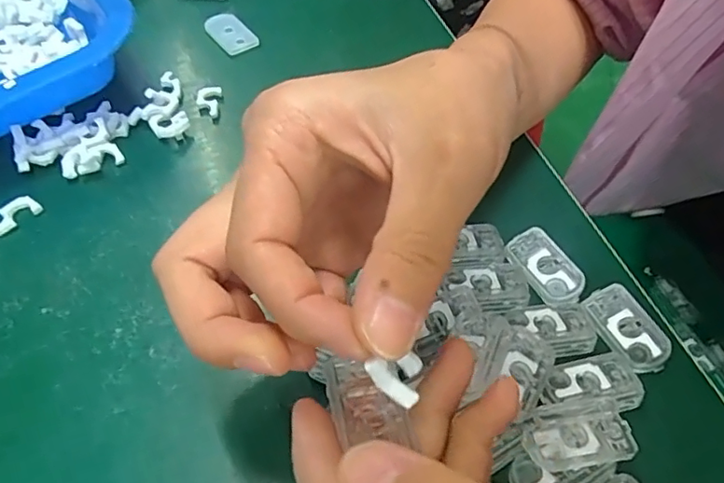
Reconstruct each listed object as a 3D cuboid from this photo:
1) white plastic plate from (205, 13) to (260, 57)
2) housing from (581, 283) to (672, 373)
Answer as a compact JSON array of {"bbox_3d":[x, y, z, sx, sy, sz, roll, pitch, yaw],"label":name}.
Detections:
[{"bbox_3d":[-0.080,-0.126,0.336,0.020,0.007,0.038,-35,62,-20],"label":"white plastic plate"},{"bbox_3d":[0.108,0.034,0.224,0.022,0.004,0.037,-23,58,-14],"label":"housing"}]

